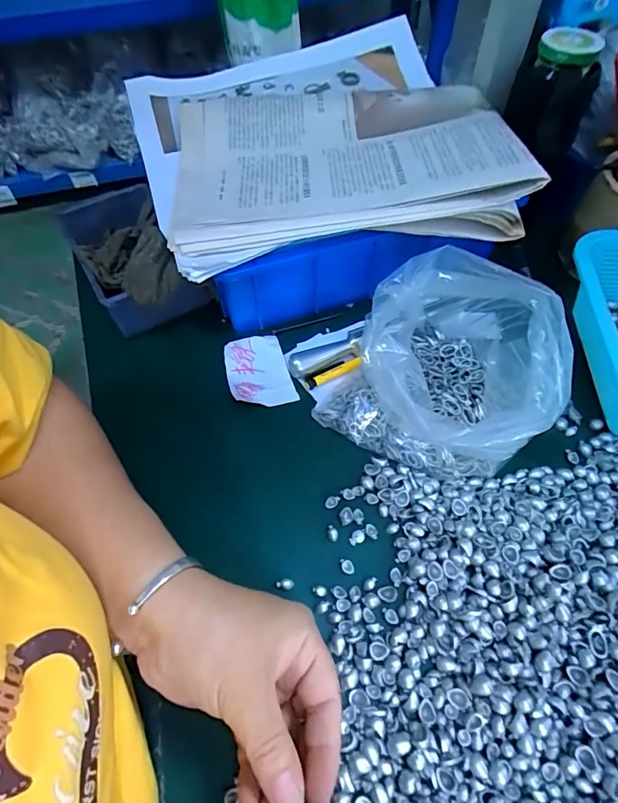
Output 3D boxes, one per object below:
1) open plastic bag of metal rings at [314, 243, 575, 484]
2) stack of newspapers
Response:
[{"bbox_3d":[0.108,-0.032,0.343,0.176,0.086,0.148,14,58,10],"label":"open plastic bag of metal rings"},{"bbox_3d":[-0.006,-0.246,0.411,0.308,0.052,0.320,-12,57,-7],"label":"stack of newspapers"}]

